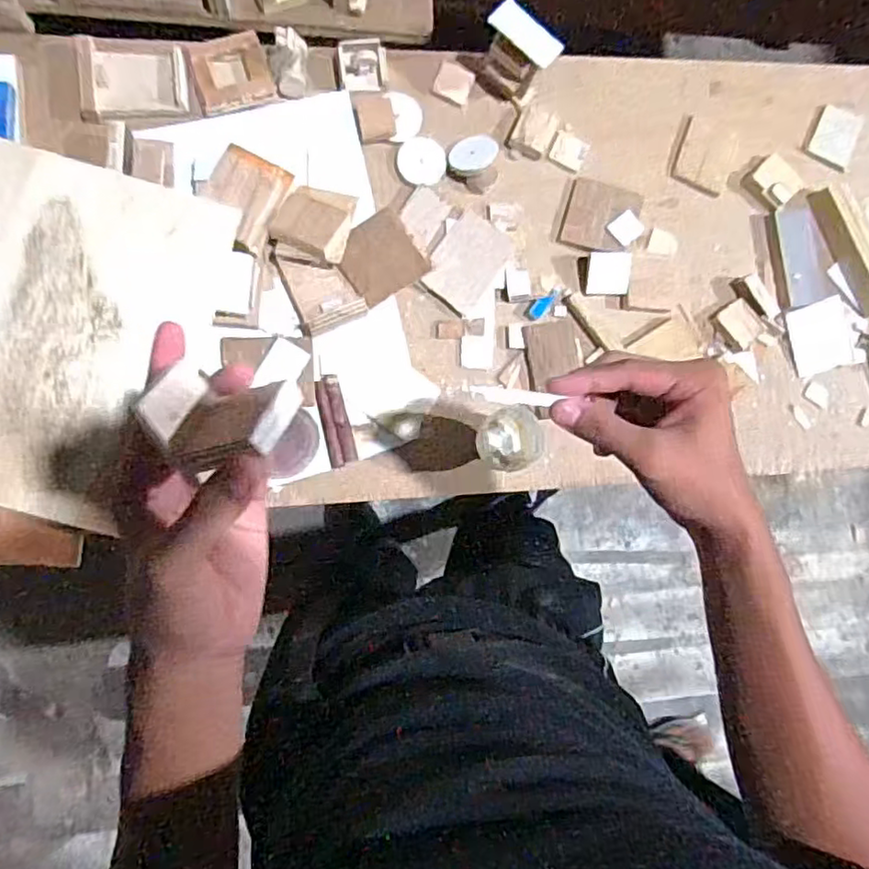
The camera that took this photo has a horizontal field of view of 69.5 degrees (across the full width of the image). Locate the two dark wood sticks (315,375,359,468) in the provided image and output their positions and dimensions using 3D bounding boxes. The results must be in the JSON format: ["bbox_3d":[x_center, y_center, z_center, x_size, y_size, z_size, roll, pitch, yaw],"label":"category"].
[{"bbox_3d":[-0.109,-0.015,0.692,0.031,0.007,0.100,-12,89,-8],"label":"two dark wood sticks"}]

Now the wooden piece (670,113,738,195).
[{"bbox_3d":[0.334,-0.348,0.777,0.073,0.009,0.090,22,85,-6],"label":"wooden piece"}]

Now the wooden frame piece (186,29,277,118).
[{"bbox_3d":[-0.225,-0.400,0.691,0.082,0.010,0.072,-18,90,-8],"label":"wooden frame piece"}]

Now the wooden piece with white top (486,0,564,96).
[{"bbox_3d":[0.090,-0.421,0.698,0.078,0.081,0.042,40,83,-5],"label":"wooden piece with white top"}]

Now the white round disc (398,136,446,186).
[{"bbox_3d":[-0.014,-0.319,0.728,0.055,0.004,0.056,0,88,-8],"label":"white round disc"}]

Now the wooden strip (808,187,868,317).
[{"bbox_3d":[0.515,-0.227,0.771,0.035,0.018,0.165,-25,91,-8],"label":"wooden strip"}]

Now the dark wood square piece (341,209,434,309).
[{"bbox_3d":[-0.060,-0.199,0.703,0.086,0.020,0.082,-35,93,-8],"label":"dark wood square piece"}]

